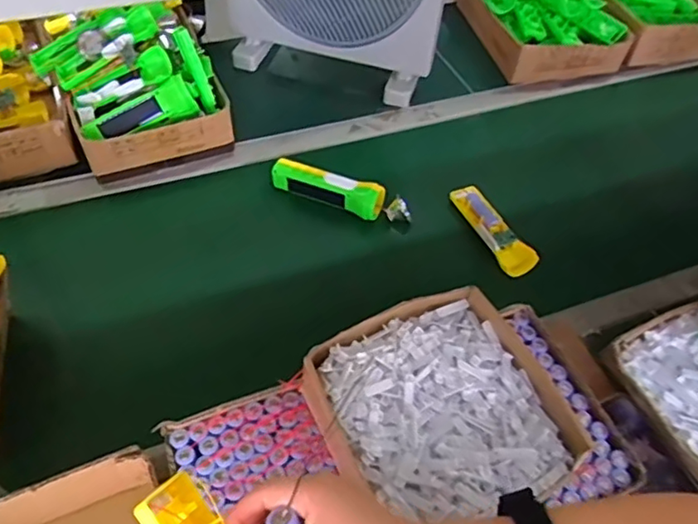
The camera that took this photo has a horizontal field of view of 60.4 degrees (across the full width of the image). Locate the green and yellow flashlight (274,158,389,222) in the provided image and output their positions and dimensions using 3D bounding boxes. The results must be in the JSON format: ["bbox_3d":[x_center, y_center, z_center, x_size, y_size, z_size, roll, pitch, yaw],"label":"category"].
[{"bbox_3d":[-0.031,-0.113,0.867,0.169,0.042,0.040,22,54,13],"label":"green and yellow flashlight"}]

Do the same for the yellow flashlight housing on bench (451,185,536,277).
[{"bbox_3d":[0.201,-0.048,0.853,0.045,0.032,0.170,-22,57,-19],"label":"yellow flashlight housing on bench"}]

